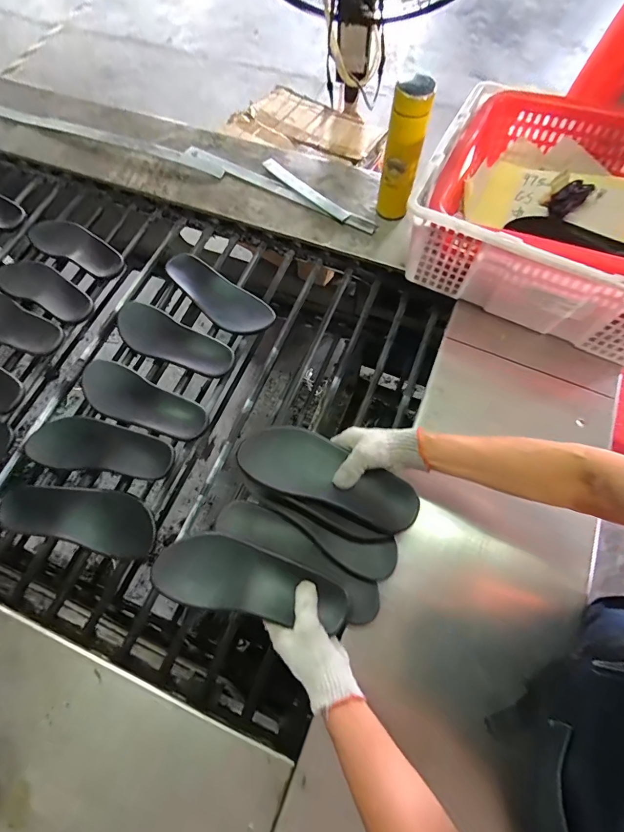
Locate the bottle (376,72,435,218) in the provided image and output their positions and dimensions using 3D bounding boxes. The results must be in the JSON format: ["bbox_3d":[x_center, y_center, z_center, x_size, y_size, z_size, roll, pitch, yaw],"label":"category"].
[{"bbox_3d":[0.159,-0.457,0.682,0.061,0.226,0.052,12,69,6],"label":"bottle"}]

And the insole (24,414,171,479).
[{"bbox_3d":[-0.351,0.049,0.629,0.250,0.016,0.087,12,69,6],"label":"insole"}]

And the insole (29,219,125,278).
[{"bbox_3d":[-0.490,-0.360,0.798,0.246,0.020,0.087,28,72,12],"label":"insole"}]

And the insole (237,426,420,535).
[{"bbox_3d":[0.023,0.079,0.527,0.245,0.030,0.090,21,70,12],"label":"insole"}]

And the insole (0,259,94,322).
[{"bbox_3d":[-0.535,-0.256,0.756,0.260,0.016,0.085,32,73,13],"label":"insole"}]

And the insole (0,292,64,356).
[{"bbox_3d":[-0.585,-0.179,0.734,0.253,0.022,0.087,28,72,12],"label":"insole"}]

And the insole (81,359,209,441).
[{"bbox_3d":[-0.299,-0.027,0.657,0.252,0.031,0.088,28,72,12],"label":"insole"}]

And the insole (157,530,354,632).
[{"bbox_3d":[-0.077,0.211,0.495,0.245,0.018,0.082,11,69,4],"label":"insole"}]

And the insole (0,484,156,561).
[{"bbox_3d":[-0.365,0.155,0.603,0.242,0.024,0.087,12,69,6],"label":"insole"}]

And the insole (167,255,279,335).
[{"bbox_3d":[-0.183,-0.234,0.749,0.234,0.041,0.092,34,73,14],"label":"insole"}]

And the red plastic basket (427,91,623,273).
[{"bbox_3d":[0.441,-0.322,0.653,0.469,0.194,0.312,24,71,11],"label":"red plastic basket"}]

